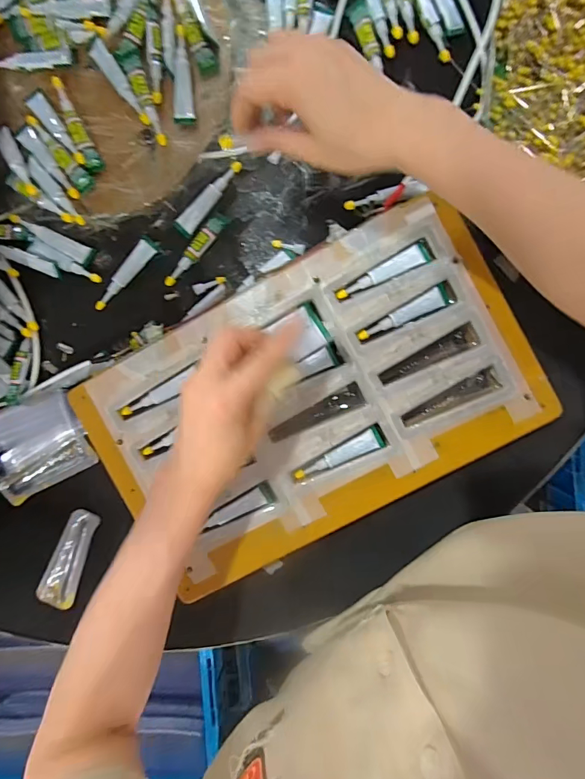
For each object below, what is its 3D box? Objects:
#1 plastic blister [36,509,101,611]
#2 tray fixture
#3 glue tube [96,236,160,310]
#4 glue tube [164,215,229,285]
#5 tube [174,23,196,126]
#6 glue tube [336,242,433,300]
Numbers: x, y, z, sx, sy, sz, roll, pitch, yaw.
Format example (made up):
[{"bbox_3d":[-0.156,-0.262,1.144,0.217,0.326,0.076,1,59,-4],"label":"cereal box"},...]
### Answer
[{"bbox_3d":[-0.232,0.174,0.422,0.037,0.020,0.102,20,94,1],"label":"plastic blister"},{"bbox_3d":[0.017,0.012,0.369,0.373,0.025,0.225,-29,86,5],"label":"tray fixture"},{"bbox_3d":[-0.164,-0.113,0.406,0.016,0.014,0.084,41,94,0],"label":"glue tube"},{"bbox_3d":[-0.094,-0.135,0.400,0.019,0.012,0.084,38,94,0],"label":"glue tube"},{"bbox_3d":[-0.103,-0.295,0.390,0.019,0.014,0.082,0,93,3],"label":"tube"},{"bbox_3d":[0.079,-0.102,0.362,0.086,0.005,0.017,-27,92,4],"label":"glue tube"}]

